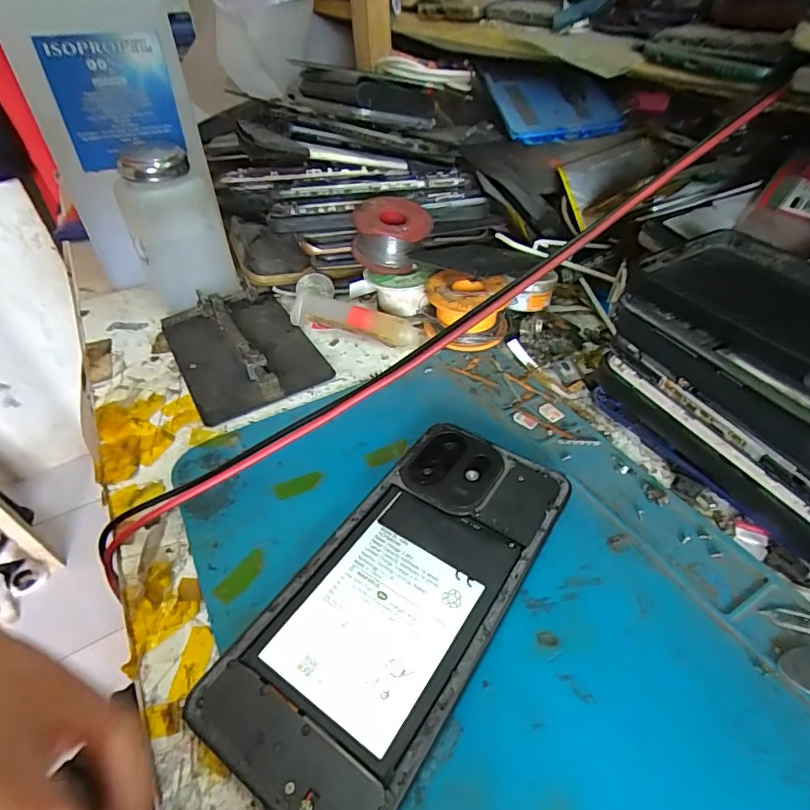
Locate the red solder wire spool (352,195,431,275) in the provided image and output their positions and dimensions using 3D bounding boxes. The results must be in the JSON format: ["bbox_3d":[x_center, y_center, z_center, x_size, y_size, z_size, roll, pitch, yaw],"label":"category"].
[{"bbox_3d":[-0.010,-0.116,0.337,0.050,0.034,0.046,-2,44,2],"label":"red solder wire spool"}]

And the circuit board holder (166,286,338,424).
[{"bbox_3d":[-0.104,-0.040,0.318,0.078,0.012,0.117,-24,47,-20],"label":"circuit board holder"}]

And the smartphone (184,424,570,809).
[{"bbox_3d":[0.000,0.070,0.196,0.072,0.010,0.158,25,50,26],"label":"smartphone"}]

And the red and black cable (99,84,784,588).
[{"bbox_3d":[0.004,-0.025,0.217,0.343,0.019,0.013,-33,47,2],"label":"red and black cable"}]

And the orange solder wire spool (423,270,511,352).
[{"bbox_3d":[0.039,-0.060,0.314,0.051,0.033,0.042,-1,44,3],"label":"orange solder wire spool"}]

